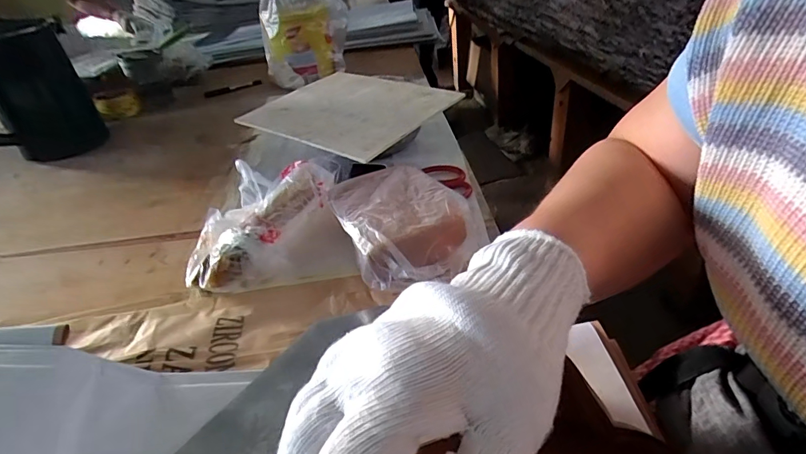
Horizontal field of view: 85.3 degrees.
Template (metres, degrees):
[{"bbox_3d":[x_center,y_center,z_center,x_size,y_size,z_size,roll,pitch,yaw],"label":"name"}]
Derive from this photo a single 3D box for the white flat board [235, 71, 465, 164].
[{"bbox_3d":[-0.080,-0.194,0.693,0.290,0.011,0.249,21,45,34],"label":"white flat board"}]

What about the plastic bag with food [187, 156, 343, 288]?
[{"bbox_3d":[-0.169,-0.024,0.533,0.124,0.060,0.245,7,41,24],"label":"plastic bag with food"}]

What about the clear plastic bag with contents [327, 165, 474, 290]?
[{"bbox_3d":[-0.005,-0.006,0.500,0.129,0.066,0.175,-17,35,-16],"label":"clear plastic bag with contents"}]

